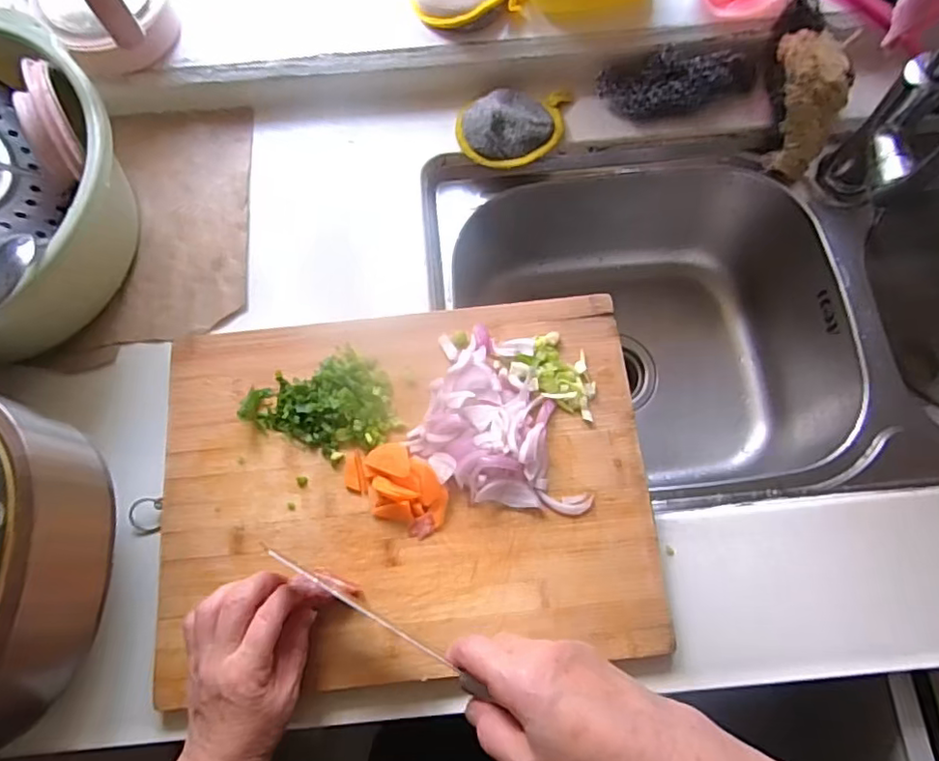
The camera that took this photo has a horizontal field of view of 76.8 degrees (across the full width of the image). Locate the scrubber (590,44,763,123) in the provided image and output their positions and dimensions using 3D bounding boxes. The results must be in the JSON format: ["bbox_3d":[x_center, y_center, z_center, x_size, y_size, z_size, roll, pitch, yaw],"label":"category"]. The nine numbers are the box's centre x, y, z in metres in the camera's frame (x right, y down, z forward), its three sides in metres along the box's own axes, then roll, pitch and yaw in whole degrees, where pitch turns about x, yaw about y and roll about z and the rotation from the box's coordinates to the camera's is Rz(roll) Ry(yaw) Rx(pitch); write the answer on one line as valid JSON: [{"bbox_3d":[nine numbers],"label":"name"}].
[{"bbox_3d":[0.216,-0.304,0.603,0.163,0.035,0.056,-7,73,0],"label":"scrubber"}]

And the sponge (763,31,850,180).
[{"bbox_3d":[0.334,-0.269,0.586,0.052,0.133,0.051,-7,29,0],"label":"sponge"}]

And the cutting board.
[{"bbox_3d":[-0.054,0.083,0.481,0.389,0.028,0.291,-7,73,0],"label":"cutting board"}]

